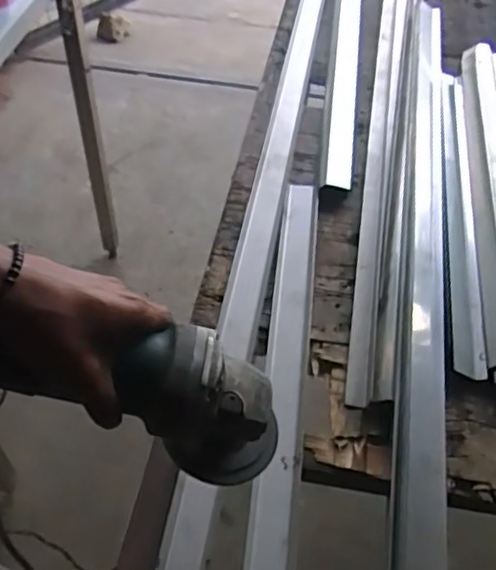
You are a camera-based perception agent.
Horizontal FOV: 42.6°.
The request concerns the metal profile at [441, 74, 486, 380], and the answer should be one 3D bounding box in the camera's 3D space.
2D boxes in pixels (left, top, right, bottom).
[{"bbox_3d":[0.270,-0.126,0.814,0.028,0.017,0.558,8,50,5],"label":"metal profile"}]

